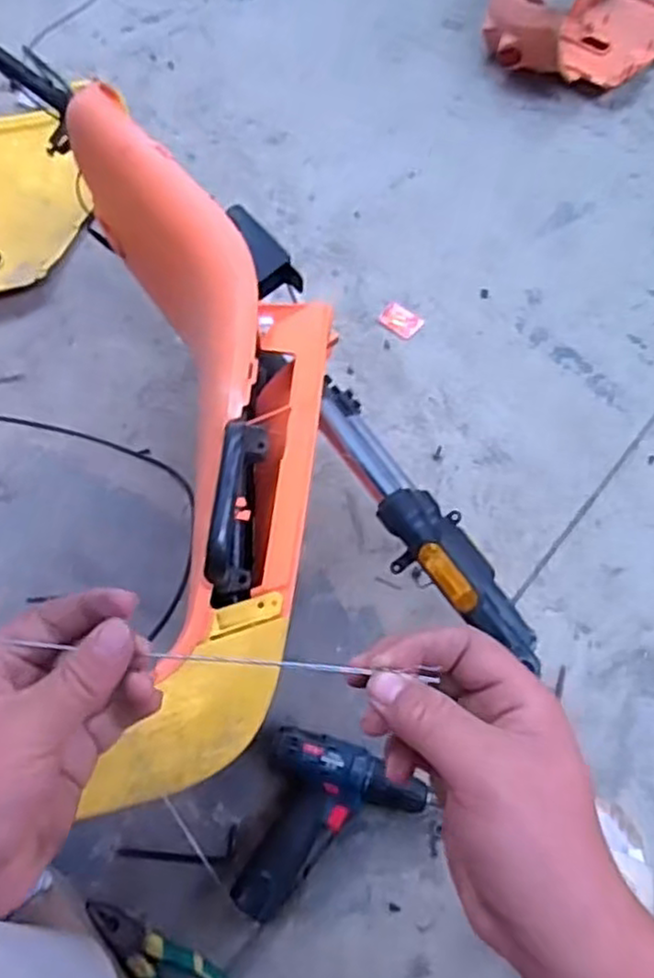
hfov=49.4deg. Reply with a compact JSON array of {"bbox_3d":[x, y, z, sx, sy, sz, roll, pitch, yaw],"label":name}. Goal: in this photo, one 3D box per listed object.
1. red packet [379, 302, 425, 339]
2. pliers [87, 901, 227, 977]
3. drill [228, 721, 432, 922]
[{"bbox_3d":[0.122,-0.281,1.180,0.069,0.004,0.050,38,66,16],"label":"red packet"},{"bbox_3d":[-0.163,0.494,0.729,0.208,0.024,0.067,36,66,16],"label":"pliers"},{"bbox_3d":[0.009,0.380,0.782,0.179,0.062,0.185,14,62,5],"label":"drill"}]

